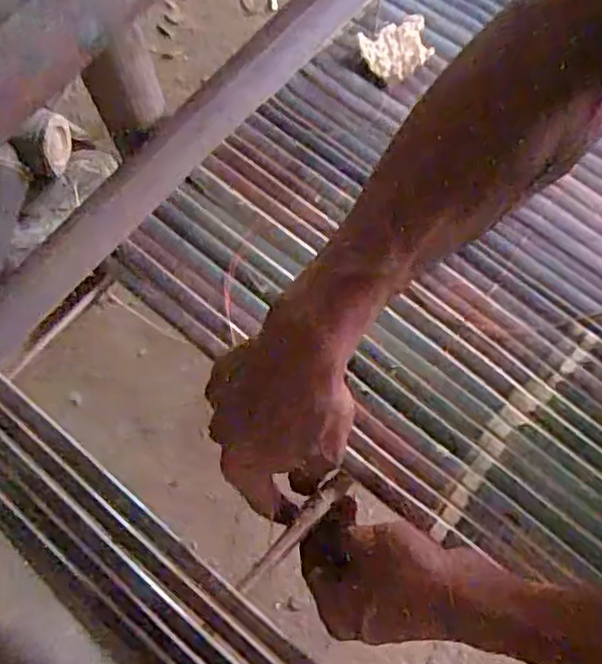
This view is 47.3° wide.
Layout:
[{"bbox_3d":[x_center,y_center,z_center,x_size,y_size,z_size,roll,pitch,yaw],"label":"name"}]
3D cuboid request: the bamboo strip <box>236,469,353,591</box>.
[{"bbox_3d":[-0.004,0.126,0.432,0.011,0.006,0.096,42,88,13],"label":"bamboo strip"}]

